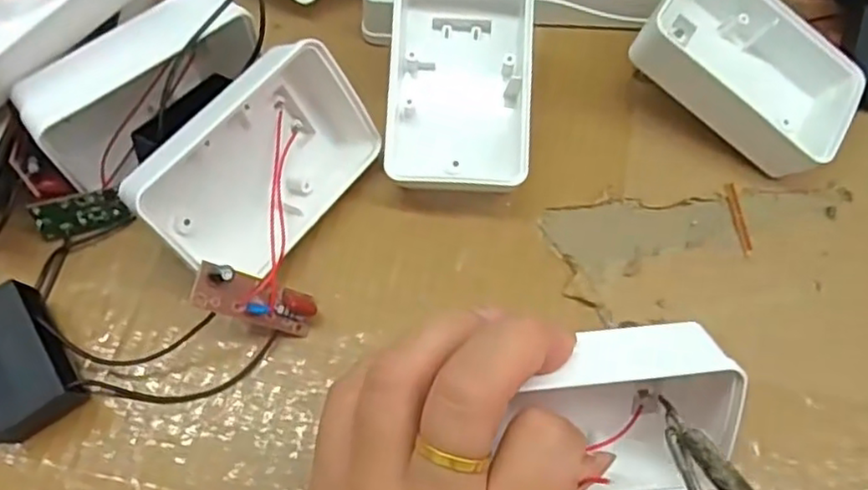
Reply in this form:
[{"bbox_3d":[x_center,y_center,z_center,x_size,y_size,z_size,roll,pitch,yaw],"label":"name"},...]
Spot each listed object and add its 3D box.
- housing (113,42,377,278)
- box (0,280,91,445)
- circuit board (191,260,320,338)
[{"bbox_3d":[-0.066,-0.030,0.249,0.030,0.056,0.087,9,55,47],"label":"housing"},{"bbox_3d":[-0.143,0.042,0.229,0.031,0.023,0.049,-33,69,-15],"label":"box"},{"bbox_3d":[-0.061,0.019,0.231,0.044,0.014,0.015,24,60,-31],"label":"circuit board"}]

